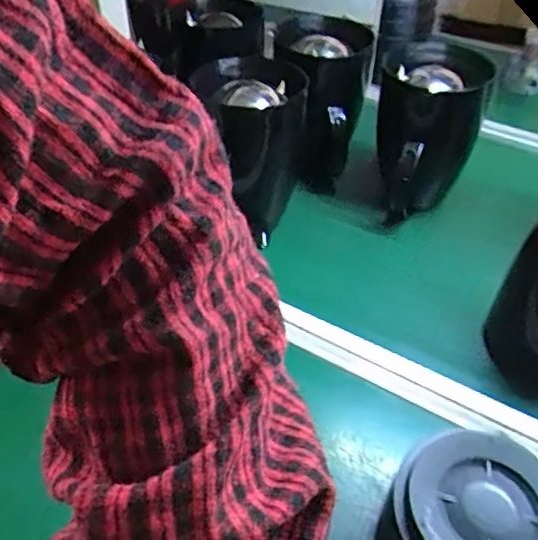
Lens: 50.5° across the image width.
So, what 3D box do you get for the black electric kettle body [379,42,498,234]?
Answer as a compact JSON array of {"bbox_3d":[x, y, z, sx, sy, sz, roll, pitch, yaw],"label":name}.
[{"bbox_3d":[0.185,-0.156,0.698,0.121,0.179,0.104,16,43,13],"label":"black electric kettle body"}]

